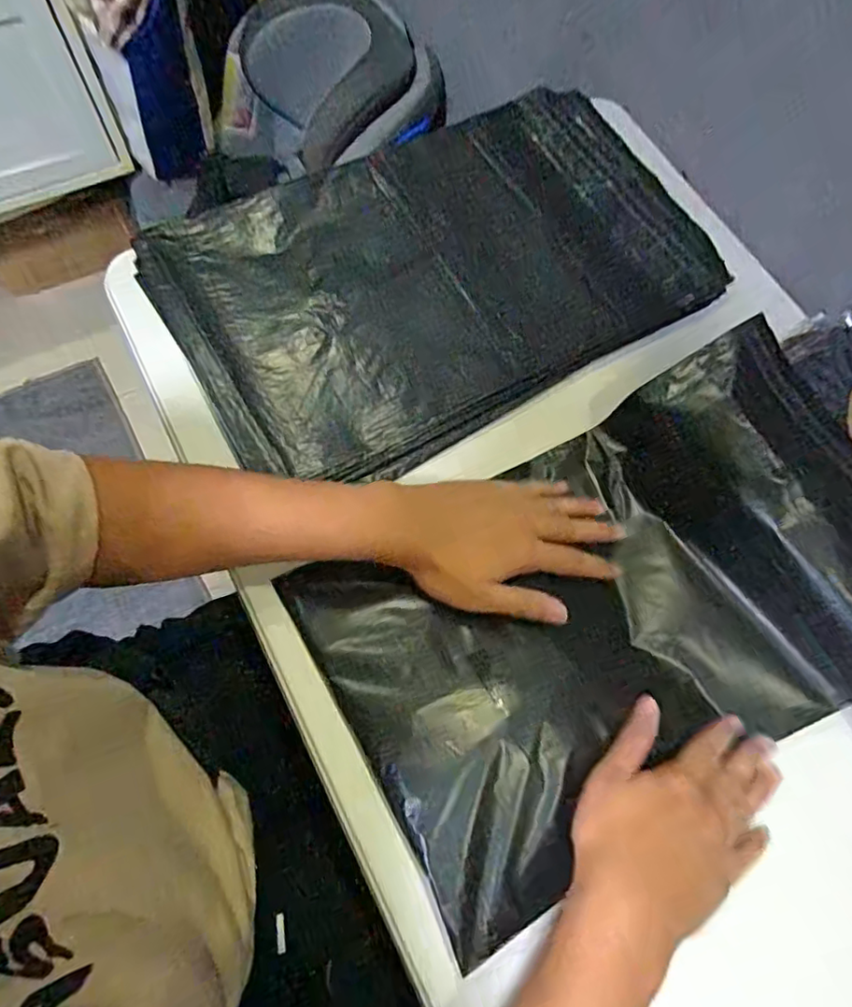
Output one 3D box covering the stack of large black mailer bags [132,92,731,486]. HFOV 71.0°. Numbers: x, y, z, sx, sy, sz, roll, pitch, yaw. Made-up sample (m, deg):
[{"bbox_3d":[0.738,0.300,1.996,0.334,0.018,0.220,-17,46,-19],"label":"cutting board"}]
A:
[{"bbox_3d":[0.017,-0.220,0.564,0.492,0.051,0.300,-29,73,-15],"label":"stack of large black mailer bags"}]

